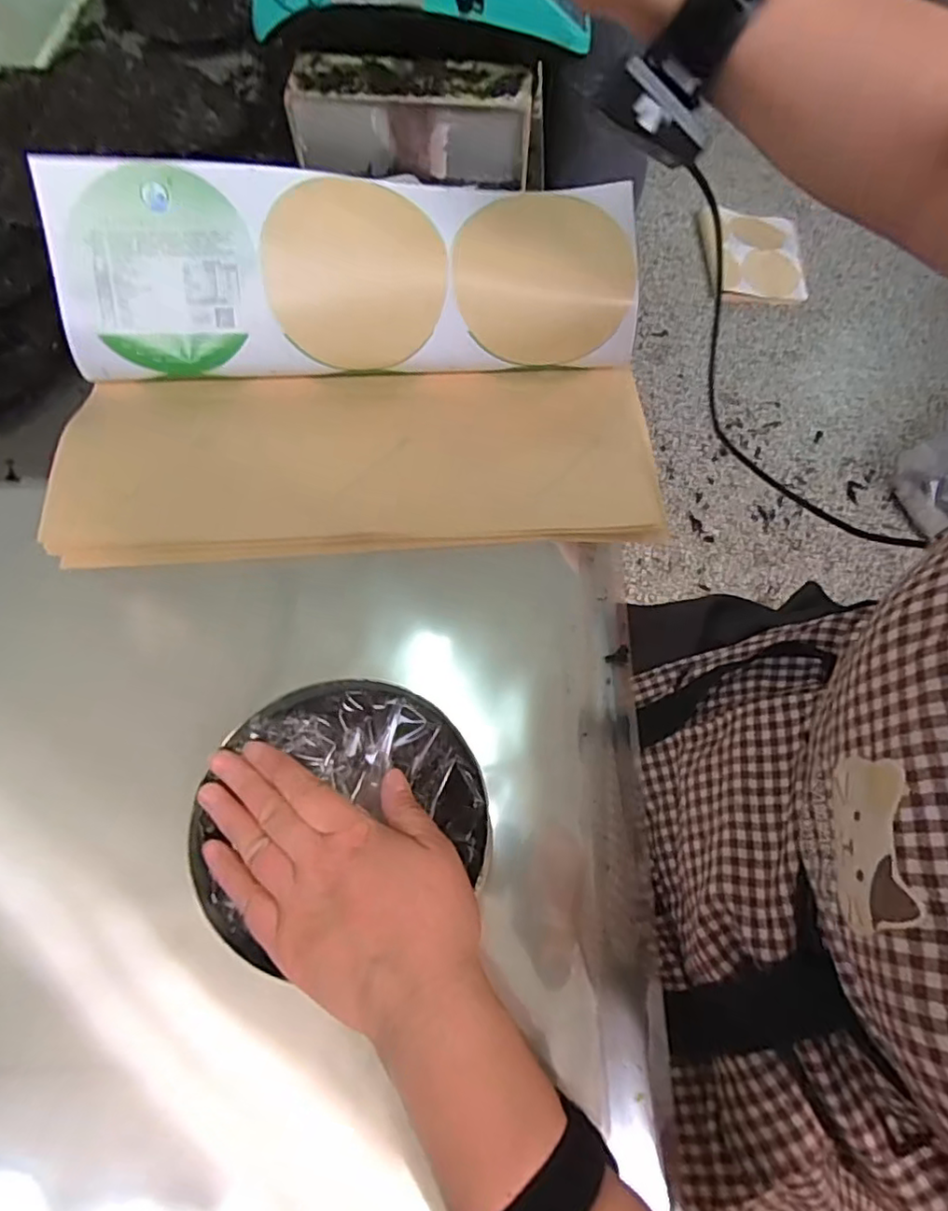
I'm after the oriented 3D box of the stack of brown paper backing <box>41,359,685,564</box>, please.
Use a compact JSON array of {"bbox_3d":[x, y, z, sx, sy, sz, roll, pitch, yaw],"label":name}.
[{"bbox_3d":[-0.094,-0.130,0.520,0.490,0.018,0.181,-3,66,-3],"label":"stack of brown paper backing"}]

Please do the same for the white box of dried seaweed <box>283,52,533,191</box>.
[{"bbox_3d":[-0.068,-0.539,0.676,0.257,0.085,0.086,2,66,-1],"label":"white box of dried seaweed"}]

